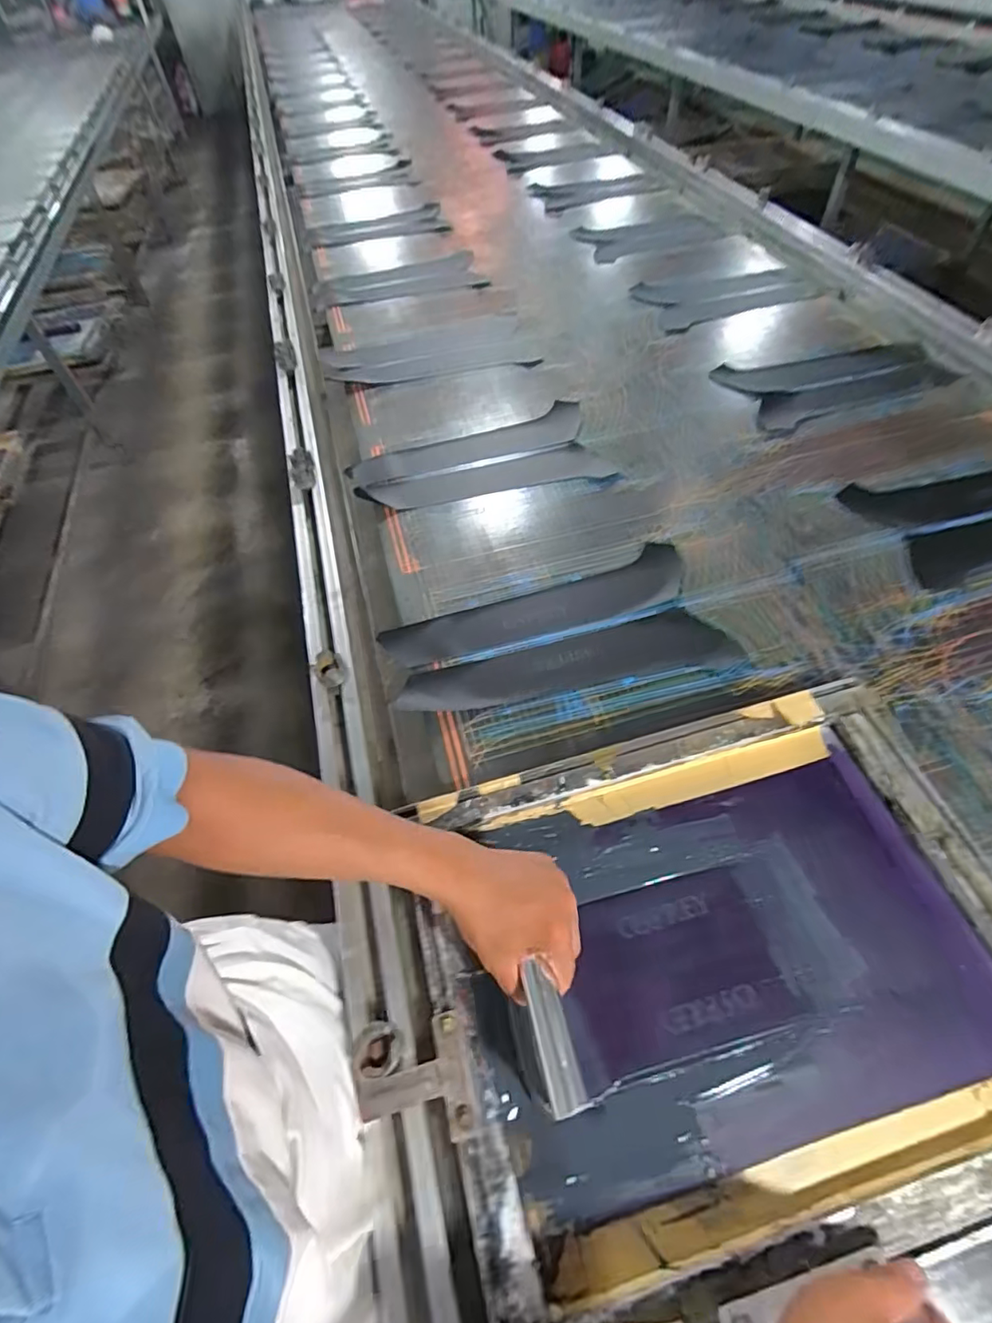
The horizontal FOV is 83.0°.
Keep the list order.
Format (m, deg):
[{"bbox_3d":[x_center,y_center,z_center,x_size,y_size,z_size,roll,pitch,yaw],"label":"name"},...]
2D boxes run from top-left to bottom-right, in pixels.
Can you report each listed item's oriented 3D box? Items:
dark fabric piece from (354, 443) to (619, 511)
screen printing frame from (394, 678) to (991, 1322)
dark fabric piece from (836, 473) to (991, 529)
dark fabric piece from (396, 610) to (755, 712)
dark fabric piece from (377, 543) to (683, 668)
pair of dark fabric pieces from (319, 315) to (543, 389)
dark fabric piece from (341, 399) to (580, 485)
[{"bbox_3d":[-0.020,-0.316,0.955,0.415,0.020,0.096,-11,54,-5],"label":"dark fabric piece"},{"bbox_3d":[0.212,0.259,0.511,0.535,0.035,0.415,-14,54,-7],"label":"screen printing frame"},{"bbox_3d":[0.733,-0.259,0.869,0.379,0.011,0.096,-7,54,-1],"label":"dark fabric piece"},{"bbox_3d":[0.089,-0.001,0.727,0.425,0.010,0.095,-9,52,-3],"label":"dark fabric piece"},{"bbox_3d":[0.063,-0.071,0.779,0.433,0.009,0.100,-16,55,-8],"label":"dark fabric piece"},{"bbox_3d":[-0.151,-0.678,1.227,0.447,0.023,0.215,-11,54,-5],"label":"pair of dark fabric pieces"},{"bbox_3d":[-0.047,-0.392,1.017,0.435,0.009,0.114,-16,55,-8],"label":"dark fabric piece"}]

